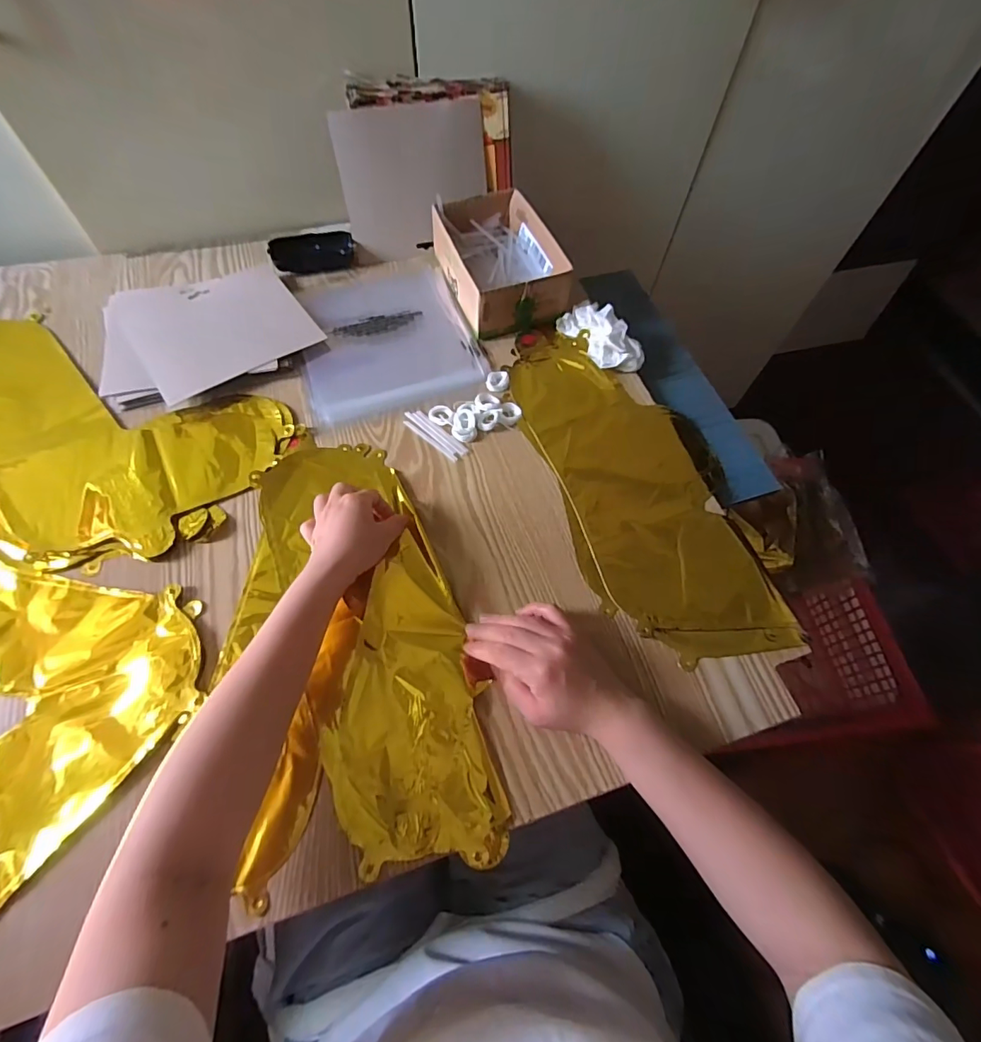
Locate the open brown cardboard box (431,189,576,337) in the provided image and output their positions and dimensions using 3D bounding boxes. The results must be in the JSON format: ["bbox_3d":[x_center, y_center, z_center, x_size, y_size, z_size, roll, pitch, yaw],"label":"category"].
[{"bbox_3d":[0.009,-0.334,0.619,0.124,0.063,0.196,-18,65,-11],"label":"open brown cardboard box"}]

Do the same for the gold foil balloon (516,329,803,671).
[{"bbox_3d":[0.158,-0.057,0.517,0.191,0.007,0.410,-15,65,-9],"label":"gold foil balloon"}]

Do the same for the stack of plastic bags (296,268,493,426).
[{"bbox_3d":[-0.136,-0.235,0.604,0.211,0.012,0.227,-19,65,-11],"label":"stack of plastic bags"}]

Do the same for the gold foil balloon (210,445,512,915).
[{"bbox_3d":[-0.135,0.102,0.437,0.207,0.025,0.401,-19,65,-11],"label":"gold foil balloon"}]

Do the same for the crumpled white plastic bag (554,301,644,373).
[{"bbox_3d":[0.139,-0.229,0.589,0.061,0.033,0.110,-30,68,-16],"label":"crumpled white plastic bag"}]

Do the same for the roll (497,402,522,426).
[{"bbox_3d":[0.022,-0.121,0.546,0.024,0.009,0.030,27,65,11],"label":"roll"}]

